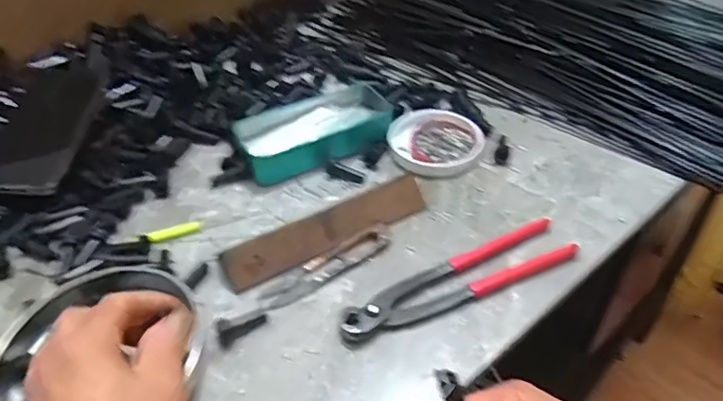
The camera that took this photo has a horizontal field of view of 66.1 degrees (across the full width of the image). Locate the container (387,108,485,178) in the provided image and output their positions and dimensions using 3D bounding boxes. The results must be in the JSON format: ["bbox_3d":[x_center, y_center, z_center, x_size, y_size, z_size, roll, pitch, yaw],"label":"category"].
[{"bbox_3d":[0.073,-0.060,0.555,0.093,0.017,0.093,-2,43,2],"label":"container"}]

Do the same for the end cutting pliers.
[{"bbox_3d":[0.075,0.059,0.426,0.197,0.017,0.044,-21,46,-18],"label":"end cutting pliers"}]

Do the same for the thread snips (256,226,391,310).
[{"bbox_3d":[-0.029,0.053,0.445,0.119,0.008,0.023,-26,47,-22],"label":"thread snips"}]

